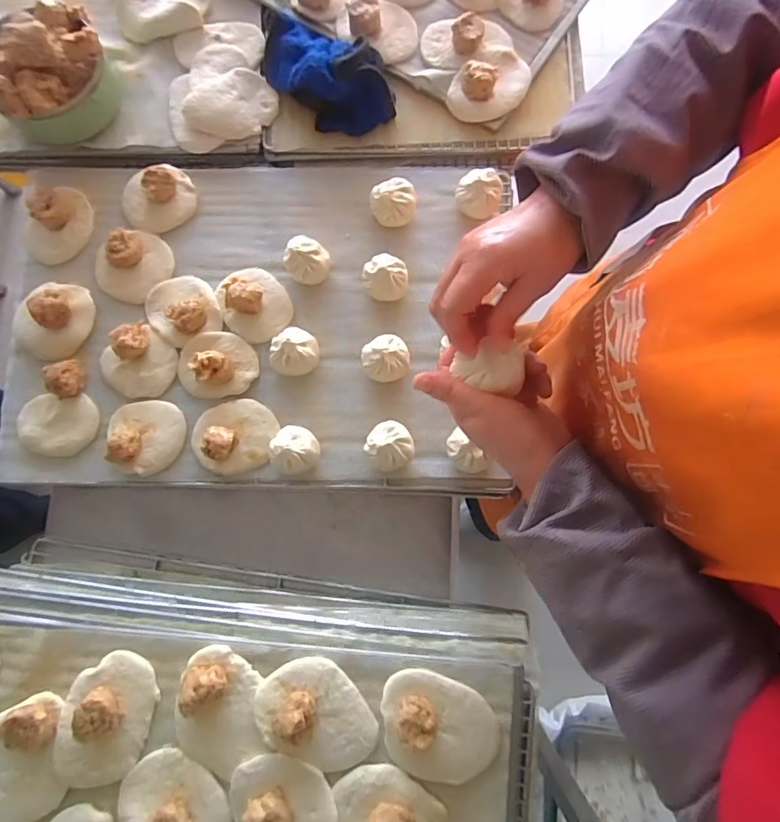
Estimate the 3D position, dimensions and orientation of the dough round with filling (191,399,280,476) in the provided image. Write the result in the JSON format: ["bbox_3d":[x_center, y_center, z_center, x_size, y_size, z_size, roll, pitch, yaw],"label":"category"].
[{"bbox_3d":[-0.178,0.025,0.551,0.089,0.033,0.086,0,80,0],"label":"dough round with filling"}]

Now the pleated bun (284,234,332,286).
[{"bbox_3d":[-0.099,-0.176,0.580,0.054,0.048,0.051,0,80,0],"label":"pleated bun"}]

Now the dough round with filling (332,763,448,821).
[{"bbox_3d":[0.001,0.350,0.416,0.089,0.023,0.084,0,77,-1],"label":"dough round with filling"}]

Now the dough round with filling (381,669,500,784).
[{"bbox_3d":[0.043,0.286,0.440,0.105,0.024,0.084,16,78,2],"label":"dough round with filling"}]

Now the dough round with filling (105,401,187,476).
[{"bbox_3d":[-0.275,0.024,0.552,0.080,0.036,0.082,0,80,0],"label":"dough round with filling"}]

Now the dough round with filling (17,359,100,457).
[{"bbox_3d":[-0.384,0.002,0.559,0.086,0.034,0.094,0,80,0],"label":"dough round with filling"}]

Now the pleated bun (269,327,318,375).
[{"bbox_3d":[-0.110,-0.070,0.564,0.056,0.038,0.052,0,80,0],"label":"pleated bun"}]

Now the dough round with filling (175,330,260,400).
[{"bbox_3d":[-0.201,-0.058,0.566,0.089,0.035,0.074,-6,80,-1],"label":"dough round with filling"}]

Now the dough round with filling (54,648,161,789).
[{"bbox_3d":[-0.257,0.277,0.437,0.076,0.026,0.114,18,78,3],"label":"dough round with filling"}]

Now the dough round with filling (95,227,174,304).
[{"bbox_3d":[-0.309,-0.178,0.588,0.089,0.031,0.075,-40,82,-6],"label":"dough round with filling"}]

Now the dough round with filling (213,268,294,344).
[{"bbox_3d":[-0.162,-0.130,0.579,0.077,0.031,0.088,-29,81,-5],"label":"dough round with filling"}]

